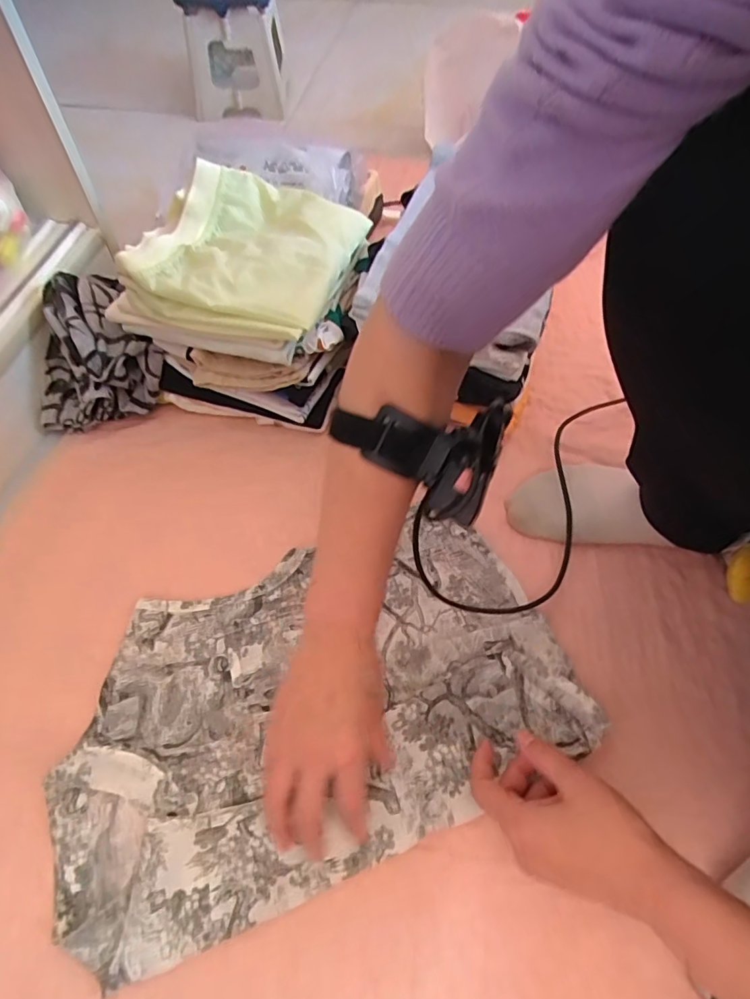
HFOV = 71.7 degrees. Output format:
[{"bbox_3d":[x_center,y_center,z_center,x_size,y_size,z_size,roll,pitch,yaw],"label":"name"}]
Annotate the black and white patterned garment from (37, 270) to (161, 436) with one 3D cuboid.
[{"bbox_3d":[-0.318,-0.159,0.567,0.136,0.122,0.138,-29,63,-18],"label":"black and white patterned garment"}]

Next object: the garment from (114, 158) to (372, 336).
[{"bbox_3d":[-0.129,-0.254,0.515,0.201,0.041,0.200,15,59,9],"label":"garment"}]

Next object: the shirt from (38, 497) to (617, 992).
[{"bbox_3d":[-0.049,0.159,0.427,0.405,0.022,0.247,-19,60,-12],"label":"shirt"}]

